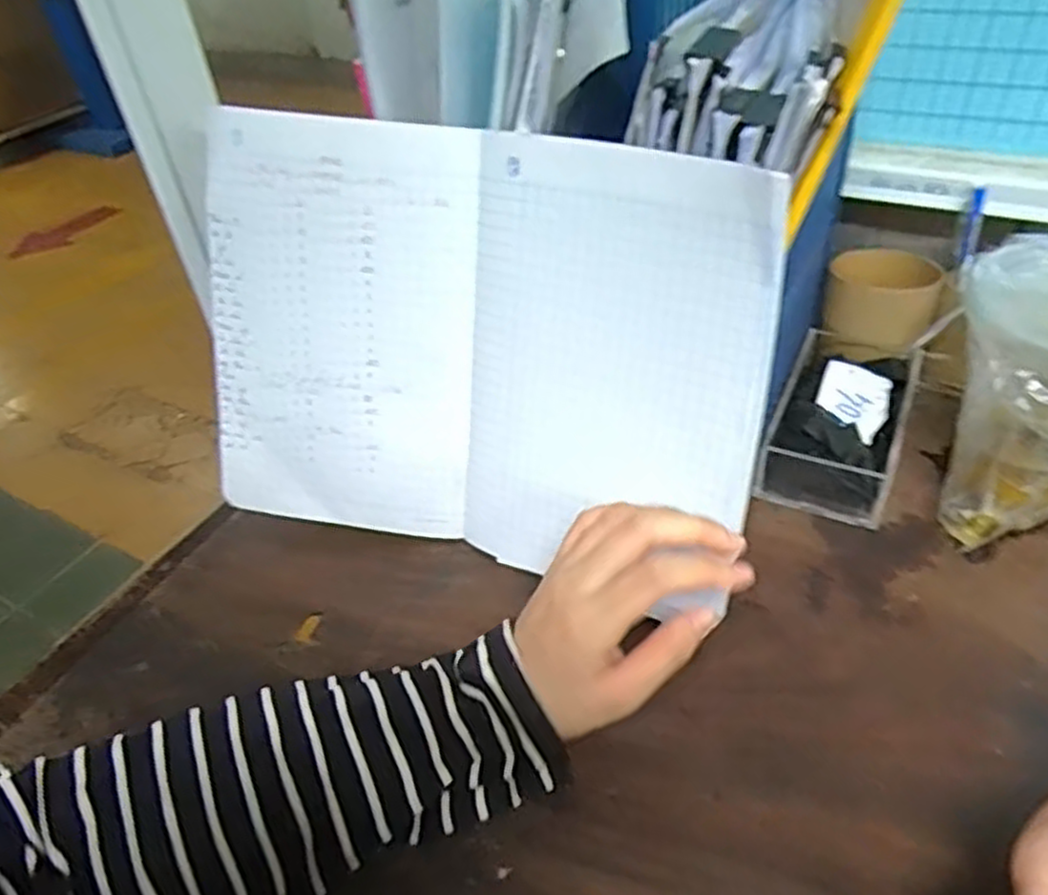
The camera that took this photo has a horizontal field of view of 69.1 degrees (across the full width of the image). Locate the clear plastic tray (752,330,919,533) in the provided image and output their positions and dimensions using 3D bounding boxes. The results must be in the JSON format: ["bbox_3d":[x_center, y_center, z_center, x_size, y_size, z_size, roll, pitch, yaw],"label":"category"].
[{"bbox_3d":[0.220,-0.021,0.527,0.077,0.051,0.149,16,46,24],"label":"clear plastic tray"}]

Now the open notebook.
[{"bbox_3d":[-0.034,-0.047,0.427,0.321,0.247,0.051,13,27,18],"label":"open notebook"}]

